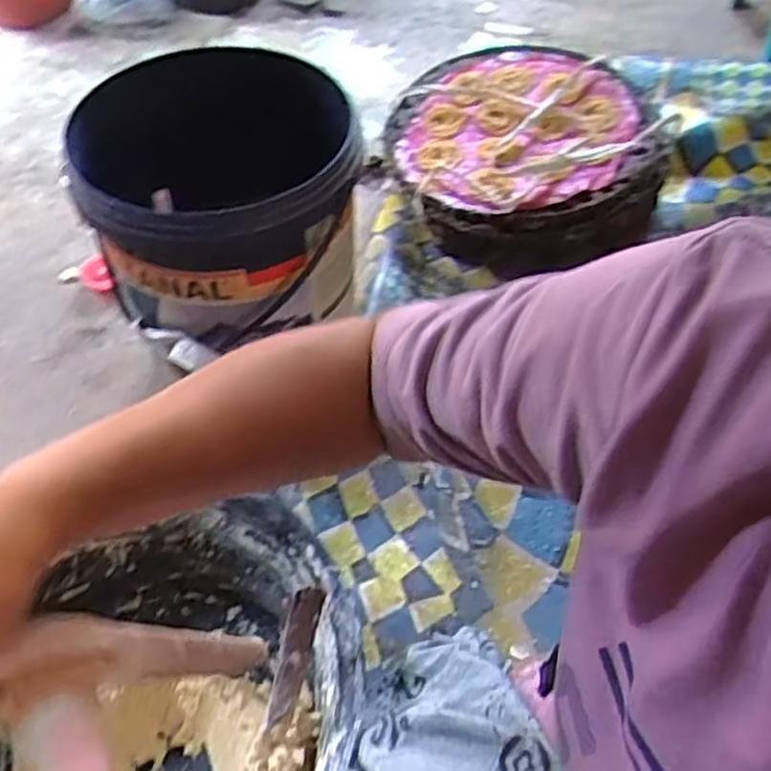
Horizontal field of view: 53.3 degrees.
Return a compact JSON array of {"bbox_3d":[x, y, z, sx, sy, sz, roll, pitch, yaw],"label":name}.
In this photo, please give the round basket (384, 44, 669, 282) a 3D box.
[{"bbox_3d":[0.221,-0.373,1.238,0.422,0.127,0.420,-2,52,0],"label":"round basket"}]

